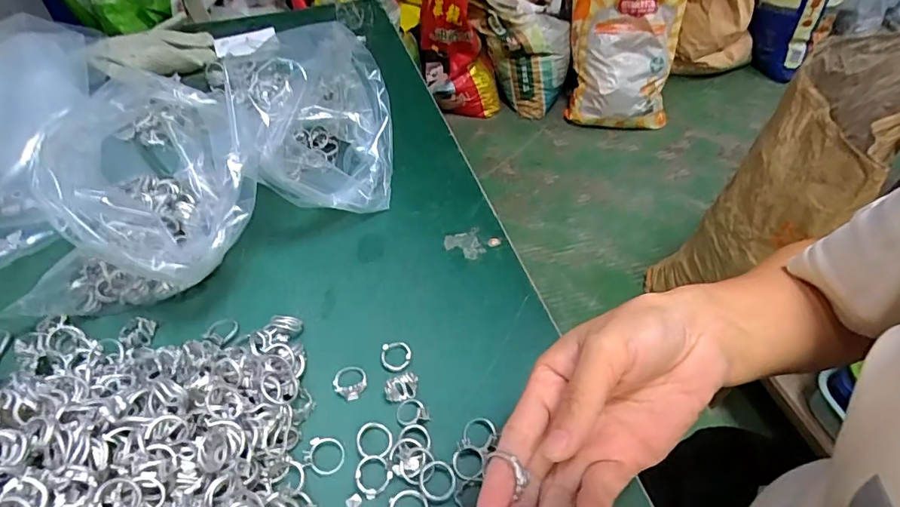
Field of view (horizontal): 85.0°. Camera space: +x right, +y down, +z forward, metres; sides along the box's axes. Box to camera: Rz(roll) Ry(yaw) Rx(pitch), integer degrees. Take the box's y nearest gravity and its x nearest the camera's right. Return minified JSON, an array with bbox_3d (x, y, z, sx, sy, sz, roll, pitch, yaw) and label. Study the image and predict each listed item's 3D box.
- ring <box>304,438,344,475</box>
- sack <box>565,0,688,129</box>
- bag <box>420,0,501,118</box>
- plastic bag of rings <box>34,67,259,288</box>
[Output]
[{"bbox_3d":[-0.074,0.120,0.291,0.023,0.004,0.020,4,63,-12],"label":"ring"},{"bbox_3d":[0.589,-0.735,1.607,0.343,0.632,0.120,0,26,5],"label":"sack"},{"bbox_3d":[0.041,-0.726,1.633,0.272,0.565,0.236,-2,49,-2],"label":"bag"},{"bbox_3d":[-0.201,-0.044,0.357,0.109,0.112,0.154,-18,52,-15],"label":"plastic bag of rings"}]

